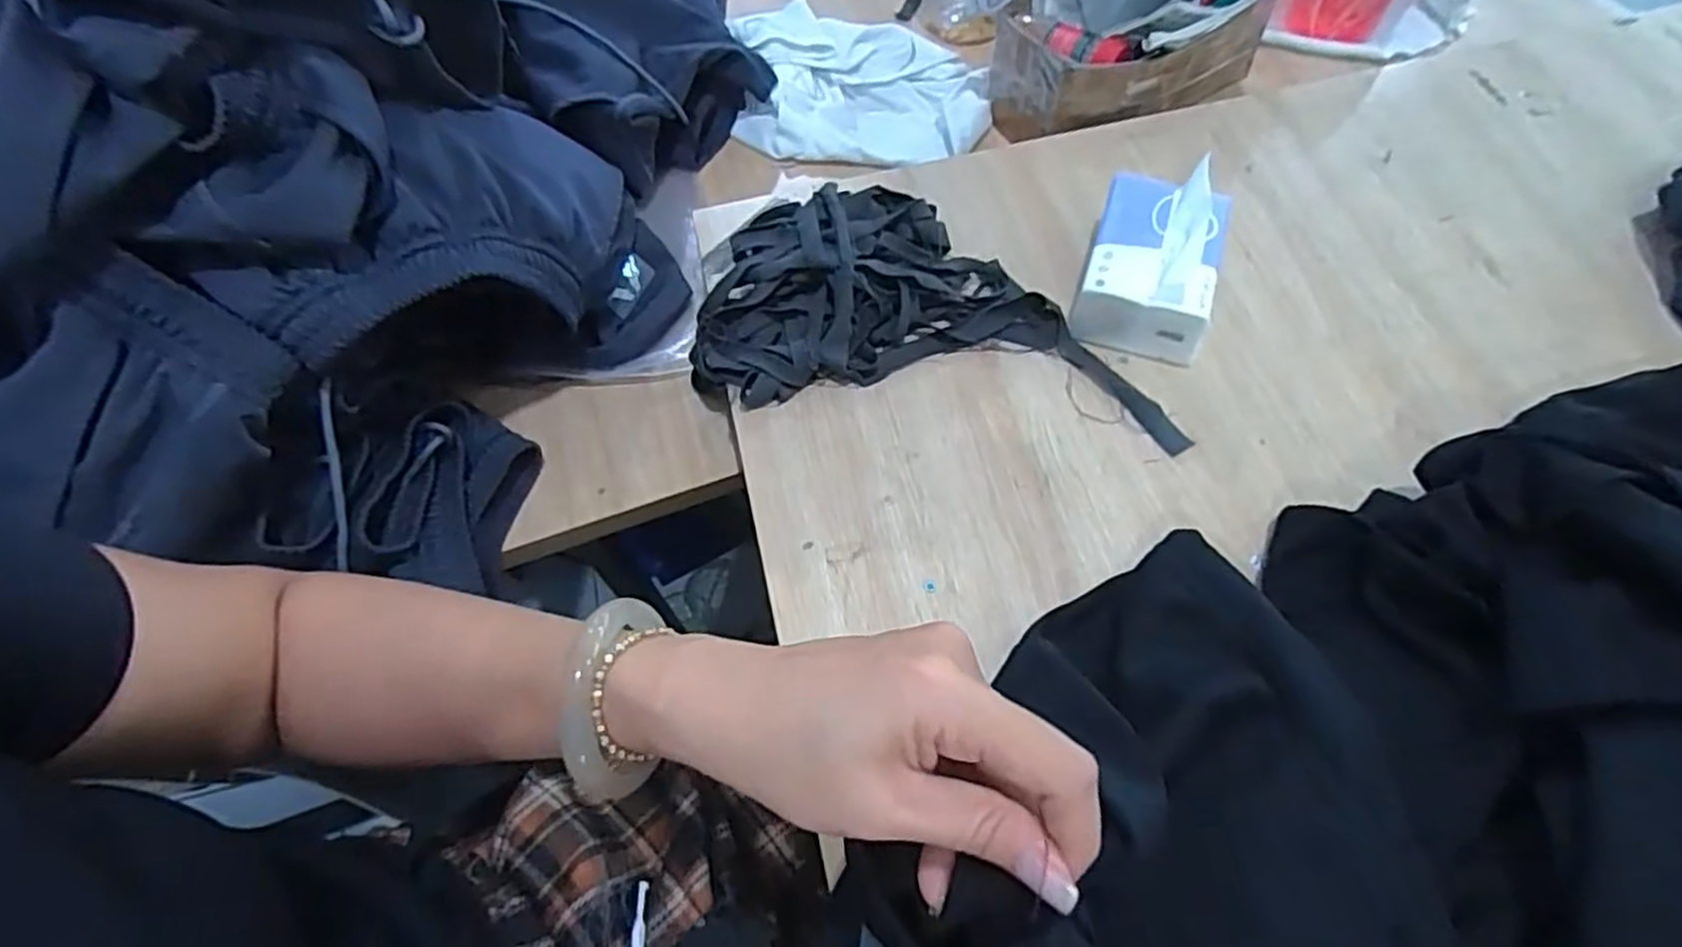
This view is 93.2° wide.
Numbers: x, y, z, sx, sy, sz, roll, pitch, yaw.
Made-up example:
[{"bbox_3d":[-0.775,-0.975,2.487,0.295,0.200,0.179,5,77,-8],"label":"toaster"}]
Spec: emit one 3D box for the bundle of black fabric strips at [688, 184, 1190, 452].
[{"bbox_3d":[0.067,-0.113,0.564,0.343,0.051,0.162,13,63,9],"label":"bundle of black fabric strips"}]

